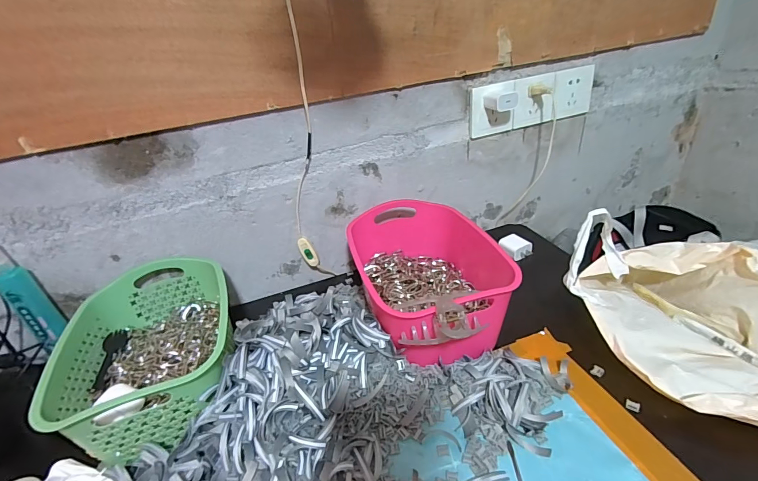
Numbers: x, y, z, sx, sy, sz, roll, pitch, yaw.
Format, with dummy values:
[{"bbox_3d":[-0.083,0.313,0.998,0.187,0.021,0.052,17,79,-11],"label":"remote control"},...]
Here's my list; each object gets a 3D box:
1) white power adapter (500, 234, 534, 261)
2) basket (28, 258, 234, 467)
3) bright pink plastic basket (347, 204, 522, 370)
[{"bbox_3d":[0.259,0.013,0.706,0.048,0.024,0.052,-25,36,-26],"label":"white power adapter"},{"bbox_3d":[-0.303,0.134,0.510,0.202,0.097,0.276,-17,33,-14],"label":"basket"},{"bbox_3d":[0.074,0.060,0.557,0.192,0.127,0.318,-13,32,-9],"label":"bright pink plastic basket"}]

